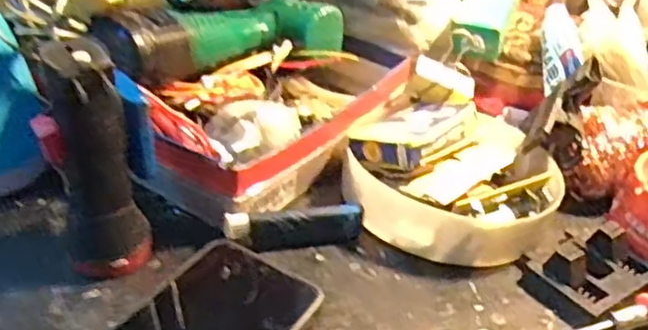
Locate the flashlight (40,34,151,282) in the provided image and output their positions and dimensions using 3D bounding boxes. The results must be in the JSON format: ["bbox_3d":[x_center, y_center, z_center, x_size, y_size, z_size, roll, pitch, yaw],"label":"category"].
[{"bbox_3d":[-0.119,0.001,0.357,0.046,0.126,0.042,-9,39,-17],"label":"flashlight"}]

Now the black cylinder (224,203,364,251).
[{"bbox_3d":[-0.016,0.037,0.403,0.081,0.025,0.014,-6,38,-12],"label":"black cylinder"}]

